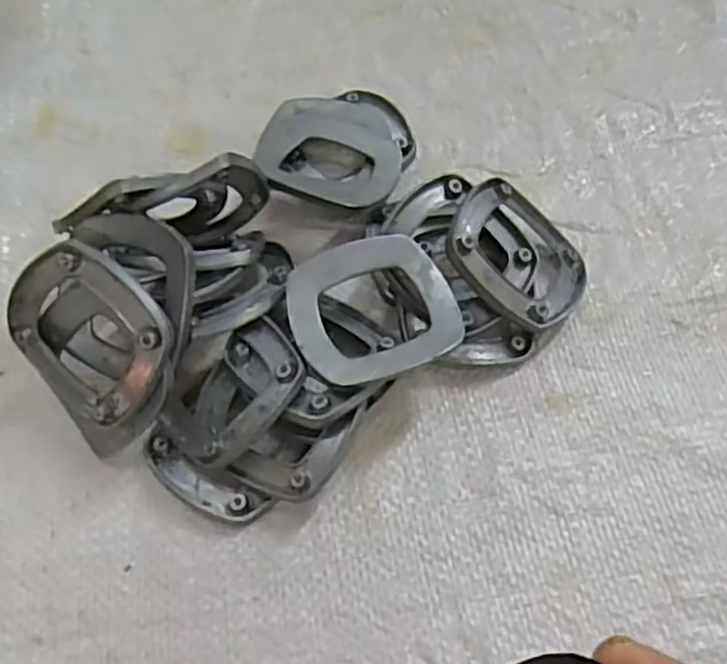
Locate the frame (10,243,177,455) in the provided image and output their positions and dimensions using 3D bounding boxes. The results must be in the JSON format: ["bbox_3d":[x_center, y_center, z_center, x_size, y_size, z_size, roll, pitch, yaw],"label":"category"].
[{"bbox_3d":[-0.100,0.007,0.275,0.068,0.068,0.010,45,27,4],"label":"frame"}]

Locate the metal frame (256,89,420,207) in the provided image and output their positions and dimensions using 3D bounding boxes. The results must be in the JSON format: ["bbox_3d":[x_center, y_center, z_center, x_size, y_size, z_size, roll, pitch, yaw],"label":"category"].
[{"bbox_3d":[-0.013,-0.085,0.349,0.068,0.027,0.079,14,63,9],"label":"metal frame"}]

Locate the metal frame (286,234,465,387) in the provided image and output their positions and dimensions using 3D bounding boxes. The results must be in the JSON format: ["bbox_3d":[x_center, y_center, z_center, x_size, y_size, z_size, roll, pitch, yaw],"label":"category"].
[{"bbox_3d":[0.003,-0.010,0.283,0.059,0.007,0.057,-20,63,-9],"label":"metal frame"}]

